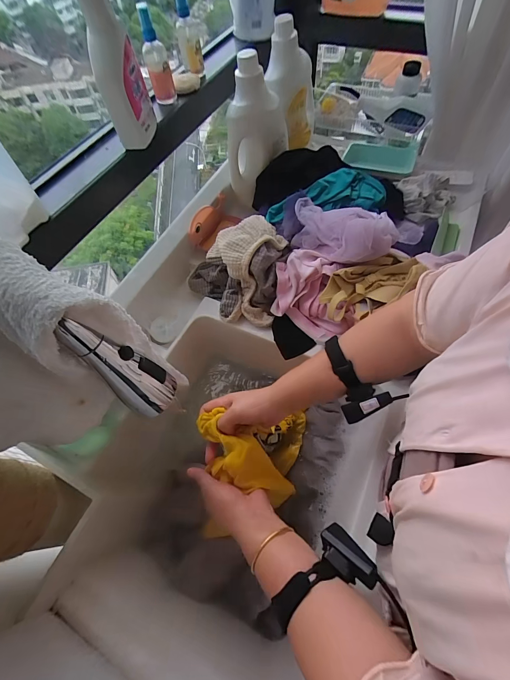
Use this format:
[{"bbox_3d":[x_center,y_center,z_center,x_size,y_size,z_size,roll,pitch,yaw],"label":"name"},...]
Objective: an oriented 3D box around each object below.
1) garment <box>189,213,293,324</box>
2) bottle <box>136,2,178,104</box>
[{"bbox_3d":[-0.049,-0.144,0.621,0.205,0.131,0.170,14,63,11],"label":"garment"},{"bbox_3d":[-0.180,-0.510,0.551,0.039,0.133,0.036,-19,62,-6],"label":"bottle"}]

